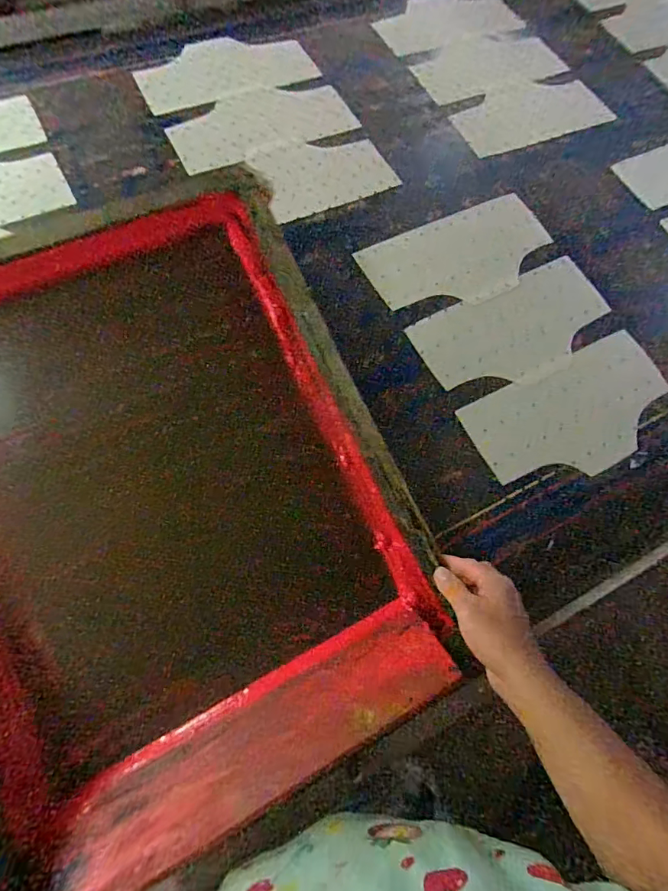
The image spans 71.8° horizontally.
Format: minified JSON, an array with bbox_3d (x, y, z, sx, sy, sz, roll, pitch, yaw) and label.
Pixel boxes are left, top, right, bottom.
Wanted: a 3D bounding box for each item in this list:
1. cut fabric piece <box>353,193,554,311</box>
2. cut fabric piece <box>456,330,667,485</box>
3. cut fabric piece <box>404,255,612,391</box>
[{"bbox_3d":[0.204,-0.302,0.738,0.308,0.007,0.161,-25,71,-12],"label":"cut fabric piece"},{"bbox_3d":[0.348,-0.045,0.661,0.311,0.011,0.159,-25,77,-12],"label":"cut fabric piece"},{"bbox_3d":[0.280,-0.178,0.701,0.308,0.009,0.154,-27,74,-11],"label":"cut fabric piece"}]

